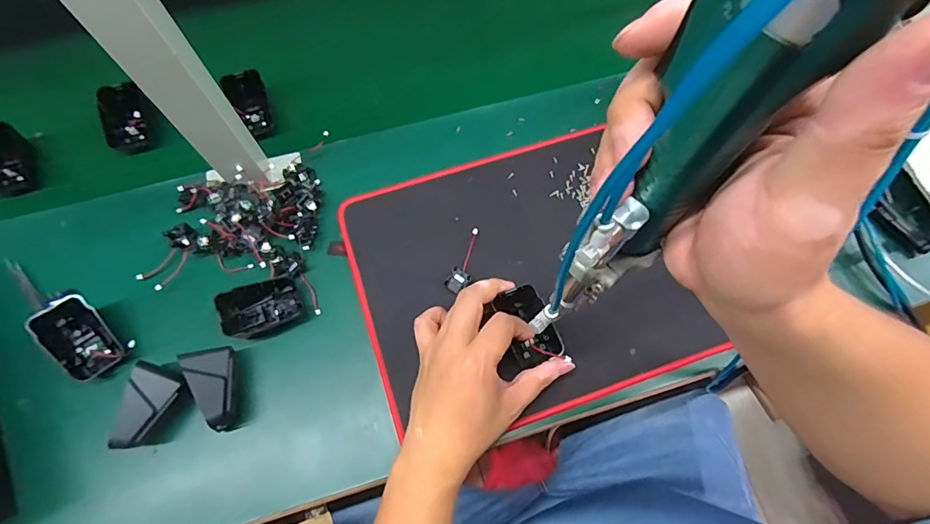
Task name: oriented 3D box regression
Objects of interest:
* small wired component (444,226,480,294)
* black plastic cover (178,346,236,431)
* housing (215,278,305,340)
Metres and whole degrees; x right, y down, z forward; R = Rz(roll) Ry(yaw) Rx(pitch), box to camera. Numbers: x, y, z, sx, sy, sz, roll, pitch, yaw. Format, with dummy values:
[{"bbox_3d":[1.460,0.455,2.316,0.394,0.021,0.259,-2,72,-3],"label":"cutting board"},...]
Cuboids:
[{"bbox_3d":[0.003,0.000,0.452,0.022,0.022,0.065,26,71,7],"label":"small wired component"},{"bbox_3d":[-0.213,0.107,0.397,0.032,0.050,0.064,-27,73,-11],"label":"black plastic cover"},{"bbox_3d":[-0.188,0.042,0.424,0.064,0.037,0.042,-23,72,-10],"label":"housing"}]

